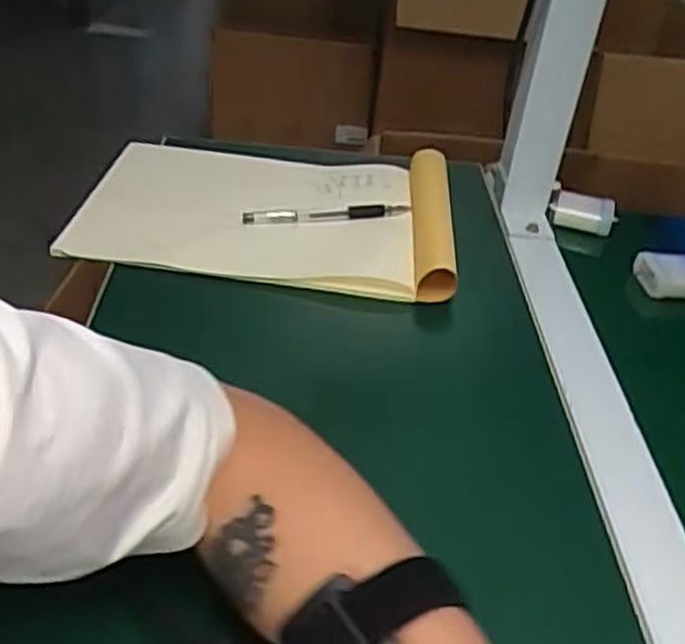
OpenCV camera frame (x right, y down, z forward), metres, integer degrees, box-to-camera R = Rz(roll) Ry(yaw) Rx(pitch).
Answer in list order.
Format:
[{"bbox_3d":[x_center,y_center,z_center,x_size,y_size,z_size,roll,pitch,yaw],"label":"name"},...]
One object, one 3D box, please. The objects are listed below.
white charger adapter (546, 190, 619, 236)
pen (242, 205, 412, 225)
[{"bbox_3d":[0.201,-0.091,0.656,0.055,0.027,0.024,15,37,10],"label":"white charger adapter"},{"bbox_3d":[-0.011,-0.083,0.611,0.130,0.013,0.010,-3,38,-14],"label":"pen"}]

